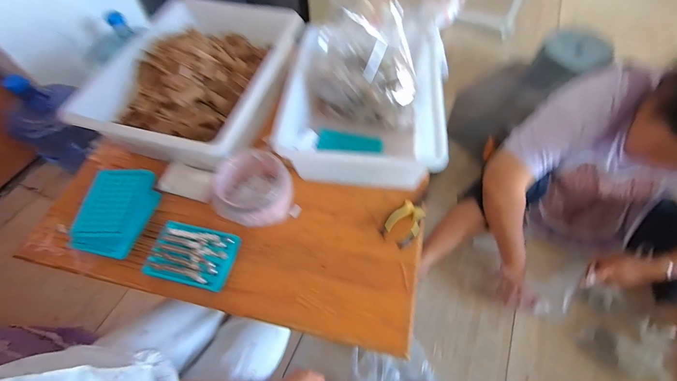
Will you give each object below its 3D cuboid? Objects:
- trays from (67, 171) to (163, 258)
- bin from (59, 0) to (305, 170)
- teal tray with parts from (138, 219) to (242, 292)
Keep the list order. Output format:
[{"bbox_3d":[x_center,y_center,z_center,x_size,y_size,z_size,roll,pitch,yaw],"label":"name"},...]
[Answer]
[{"bbox_3d":[-0.394,0.037,0.540,0.104,0.052,0.161,-6,60,-4],"label":"trays"},{"bbox_3d":[-0.281,-0.250,0.647,0.326,0.097,0.419,13,60,7],"label":"bin"},{"bbox_3d":[-0.246,0.109,0.510,0.129,0.025,0.095,9,60,5],"label":"teal tray with parts"}]

